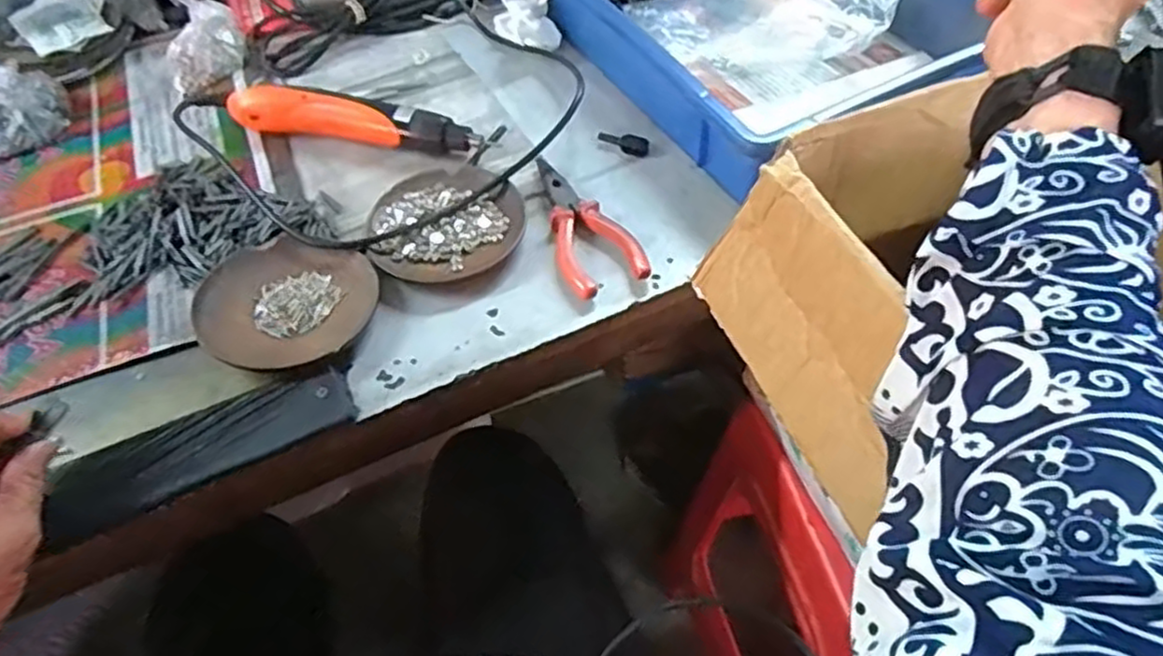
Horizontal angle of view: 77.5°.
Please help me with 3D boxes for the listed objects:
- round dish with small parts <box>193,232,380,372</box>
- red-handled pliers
[{"bbox_3d":[-0.197,-0.019,0.486,0.112,0.013,0.106,-2,51,2],"label":"round dish with small parts"},{"bbox_3d":[-0.001,-0.081,0.530,0.053,0.012,0.144,-18,53,-10],"label":"red-handled pliers"}]

